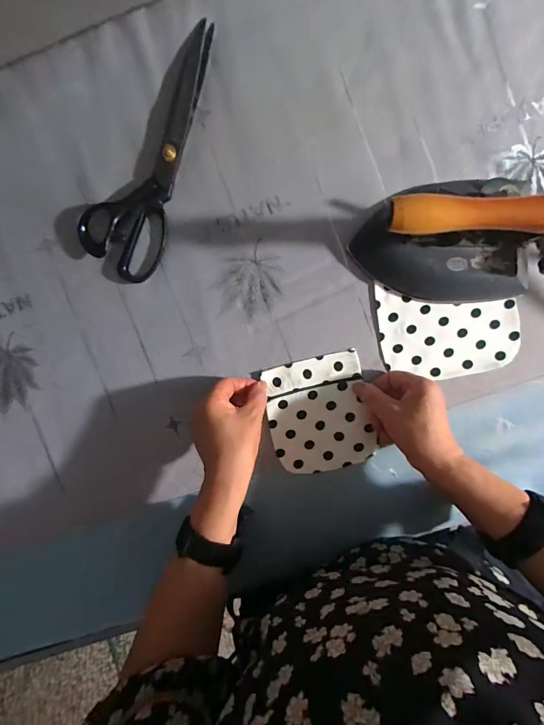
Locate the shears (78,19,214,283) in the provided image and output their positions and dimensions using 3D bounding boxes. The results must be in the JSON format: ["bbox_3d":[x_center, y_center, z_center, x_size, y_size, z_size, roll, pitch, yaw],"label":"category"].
[{"bbox_3d":[-0.147,-0.247,0.410,0.097,0.011,0.293,19,95,2],"label":"shears"}]

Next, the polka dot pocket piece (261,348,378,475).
[{"bbox_3d":[0.057,0.063,0.422,0.117,0.006,0.134,-13,93,4],"label":"polka dot pocket piece"}]

